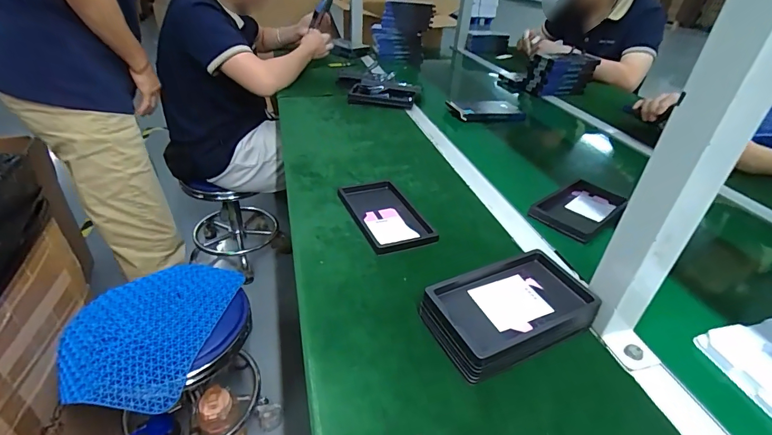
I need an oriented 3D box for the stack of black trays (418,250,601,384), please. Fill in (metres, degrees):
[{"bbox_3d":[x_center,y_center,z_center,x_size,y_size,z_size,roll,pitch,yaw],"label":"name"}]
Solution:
[{"bbox_3d":[0.125,0.096,0.399,0.167,0.044,0.097,-13,38,-26],"label":"stack of black trays"}]

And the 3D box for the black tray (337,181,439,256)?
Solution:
[{"bbox_3d":[-0.001,-0.007,0.559,0.094,0.013,0.162,-11,37,-23],"label":"black tray"}]

